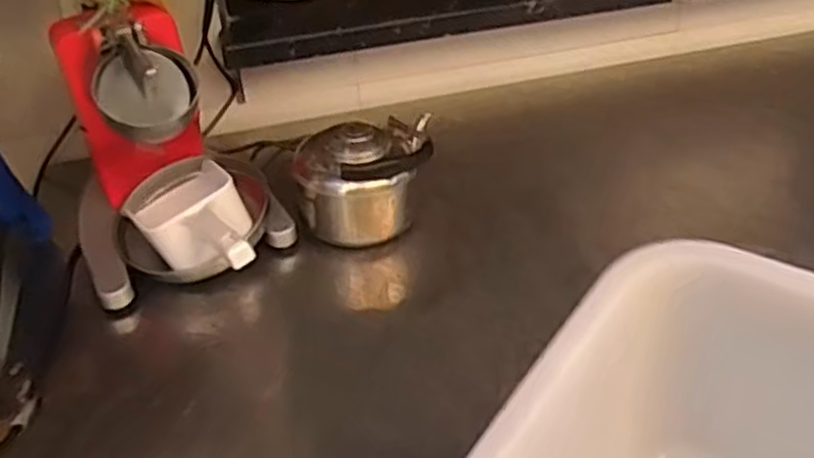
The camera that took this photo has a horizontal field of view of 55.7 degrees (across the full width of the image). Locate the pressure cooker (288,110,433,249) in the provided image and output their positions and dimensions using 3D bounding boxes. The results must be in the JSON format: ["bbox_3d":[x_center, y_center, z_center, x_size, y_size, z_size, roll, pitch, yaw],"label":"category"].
[{"bbox_3d":[-0.053,-0.076,1.025,0.171,0.157,0.149,-5,35,0],"label":"pressure cooker"}]

